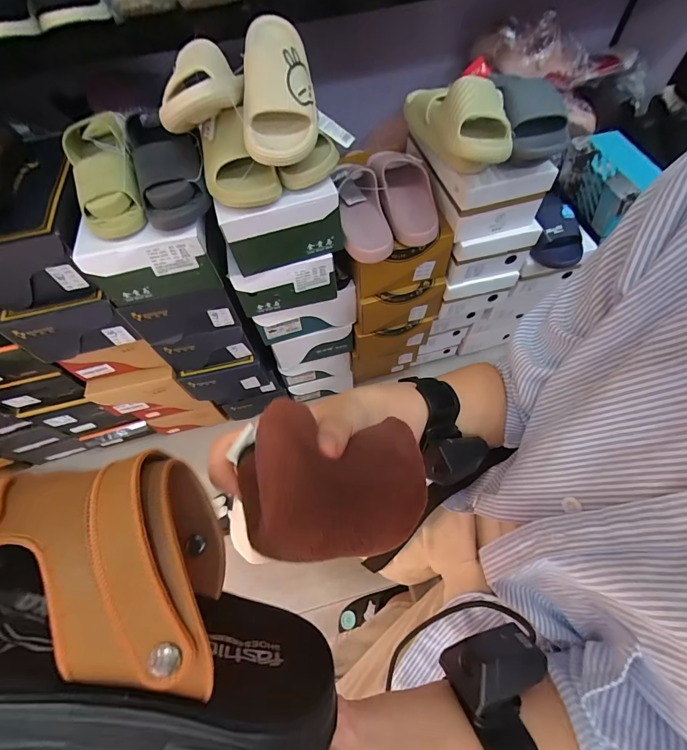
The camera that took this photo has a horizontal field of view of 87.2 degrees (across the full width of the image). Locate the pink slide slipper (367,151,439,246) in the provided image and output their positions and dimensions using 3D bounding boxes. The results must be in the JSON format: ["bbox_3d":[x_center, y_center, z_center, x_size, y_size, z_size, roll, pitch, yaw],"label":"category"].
[{"bbox_3d":[0.122,-0.374,0.705,0.104,0.079,0.250,-15,61,-4],"label":"pink slide slipper"}]

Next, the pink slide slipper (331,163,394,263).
[{"bbox_3d":[0.033,-0.328,0.684,0.087,0.081,0.227,-10,61,-1],"label":"pink slide slipper"}]

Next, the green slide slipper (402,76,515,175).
[{"bbox_3d":[0.180,-0.435,0.621,0.099,0.124,0.244,-25,45,-9],"label":"green slide slipper"}]

